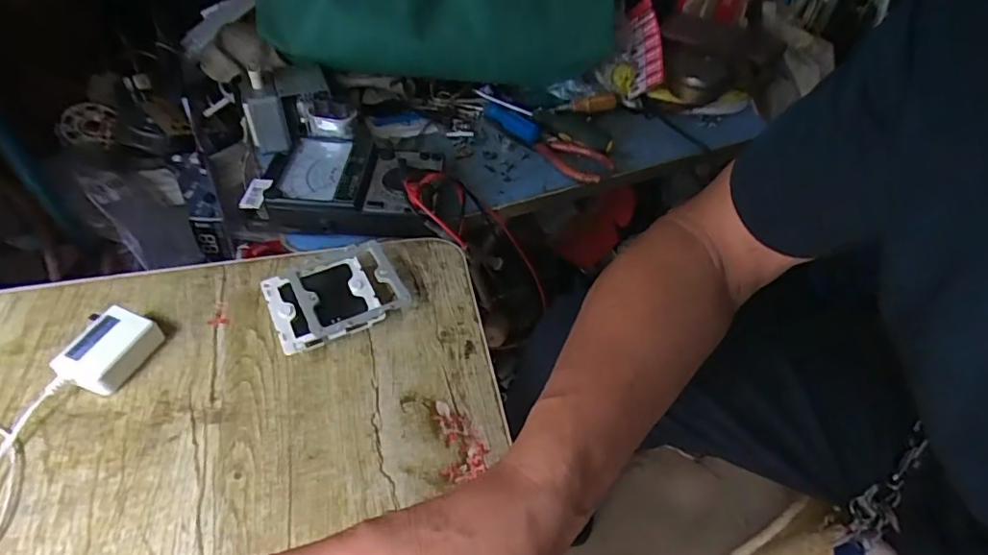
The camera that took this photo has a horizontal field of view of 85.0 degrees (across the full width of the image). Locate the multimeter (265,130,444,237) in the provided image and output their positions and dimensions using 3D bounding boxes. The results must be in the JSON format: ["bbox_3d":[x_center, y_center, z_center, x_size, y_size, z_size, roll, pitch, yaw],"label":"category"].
[{"bbox_3d":[-0.147,-0.101,0.565,0.191,0.041,0.124,2,49,-1],"label":"multimeter"}]

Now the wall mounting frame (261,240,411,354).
[{"bbox_3d":[-0.134,0.019,0.464,0.105,0.034,0.088,-21,53,-20],"label":"wall mounting frame"}]

